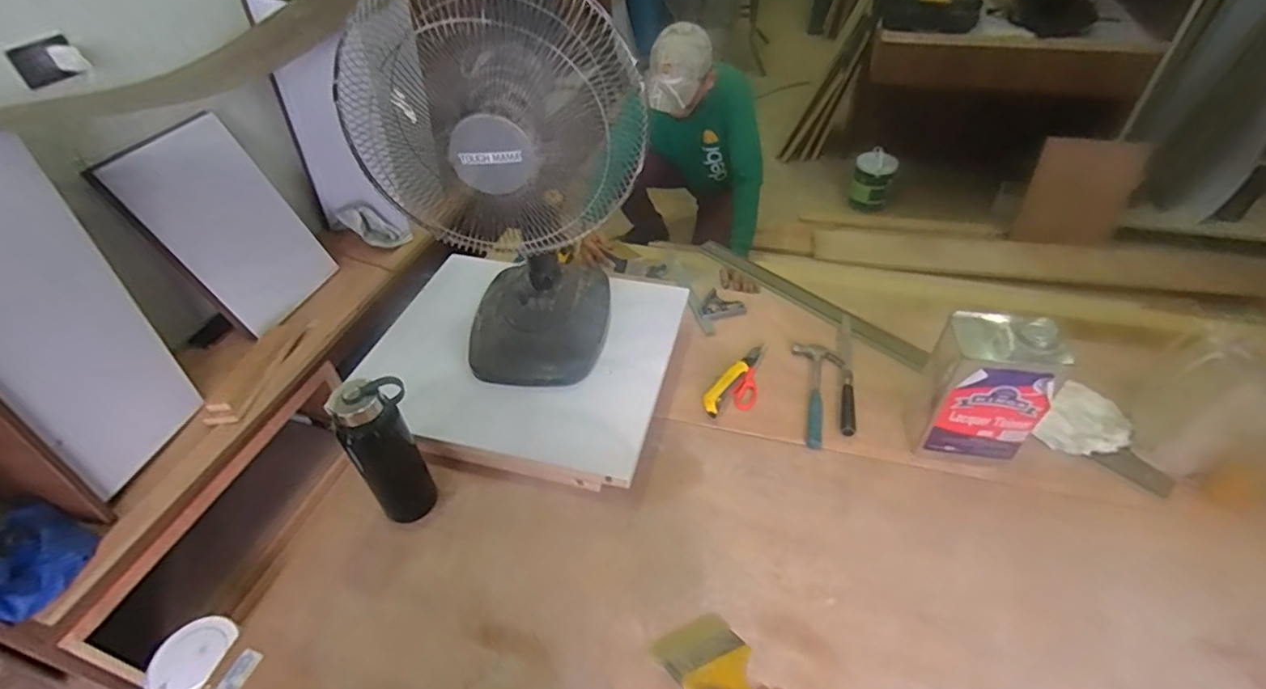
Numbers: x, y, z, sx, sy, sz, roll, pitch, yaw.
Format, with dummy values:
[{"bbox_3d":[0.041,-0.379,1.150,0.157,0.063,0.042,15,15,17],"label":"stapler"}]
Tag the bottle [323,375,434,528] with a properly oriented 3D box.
[{"bbox_3d":[-0.359,0.163,0.857,0.087,0.269,0.100,33,54,31],"label":"bottle"}]

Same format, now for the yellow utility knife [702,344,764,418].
[{"bbox_3d":[0.187,0.060,1.083,0.038,0.016,0.193,25,51,26],"label":"yellow utility knife"}]

